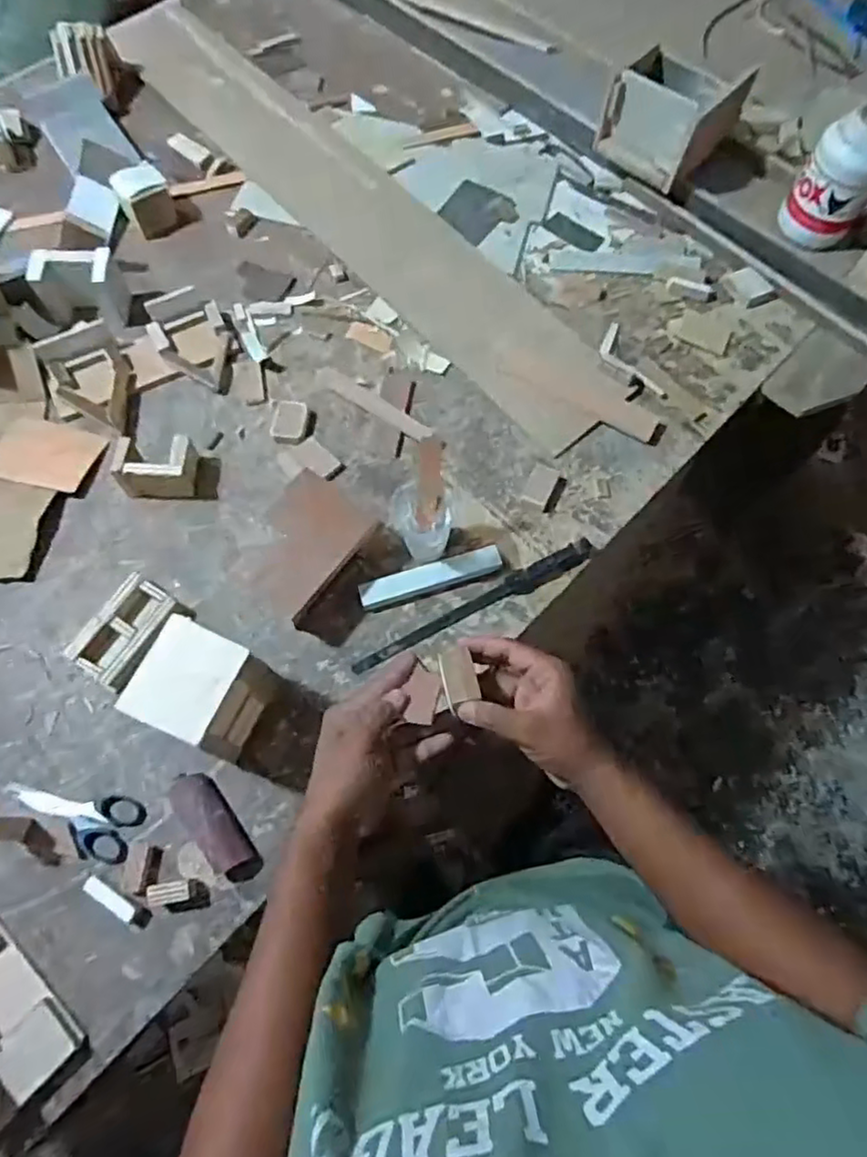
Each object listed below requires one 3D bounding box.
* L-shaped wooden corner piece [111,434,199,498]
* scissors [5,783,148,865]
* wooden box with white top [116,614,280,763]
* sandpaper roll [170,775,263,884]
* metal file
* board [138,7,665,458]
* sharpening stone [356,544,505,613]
[{"bbox_3d":[-0.325,-0.133,0.768,0.085,0.056,0.061,-4,68,-2],"label":"L-shaped wooden corner piece"},{"bbox_3d":[-0.362,0.240,0.656,0.141,0.008,0.059,10,68,3],"label":"scissors"},{"bbox_3d":[-0.219,0.109,0.637,0.087,0.133,0.102,20,69,7],"label":"wooden box with white top"},{"bbox_3d":[-0.213,0.239,0.640,0.039,0.027,0.118,-38,73,-15],"label":"sandpaper roll"},{"bbox_3d":[0.050,0.028,0.750,0.309,0.016,0.023,-26,70,-11],"label":"metal file"},{"bbox_3d":[-0.106,-0.539,0.956,0.157,0.029,1.033,-38,73,-15],"label":"board"},{"bbox_3d":[-0.002,-0.002,0.747,0.164,0.021,0.029,-17,69,-8],"label":"sharpening stone"}]

